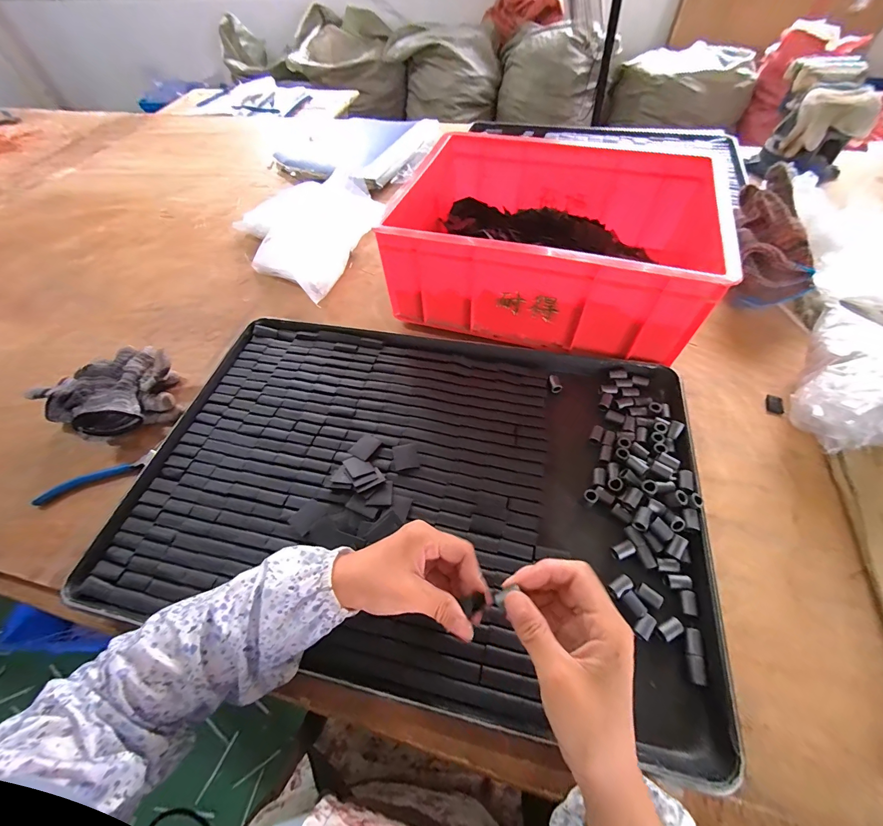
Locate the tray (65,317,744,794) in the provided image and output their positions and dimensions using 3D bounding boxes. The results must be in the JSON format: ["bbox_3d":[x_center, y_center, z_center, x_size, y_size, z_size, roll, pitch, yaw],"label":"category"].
[{"bbox_3d":[-0.026,0.061,0.418,0.602,0.029,0.402,9,54,10],"label":"tray"}]

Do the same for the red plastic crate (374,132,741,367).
[{"bbox_3d":[0.162,-0.245,0.540,0.411,0.144,0.296,14,57,12],"label":"red plastic crate"}]

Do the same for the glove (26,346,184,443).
[{"bbox_3d":[-0.414,-0.031,0.487,0.167,0.051,0.143,20,59,16],"label":"glove"}]

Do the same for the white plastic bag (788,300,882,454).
[{"bbox_3d":[0.467,-0.041,0.423,0.093,0.088,0.169,28,61,21],"label":"white plastic bag"}]

